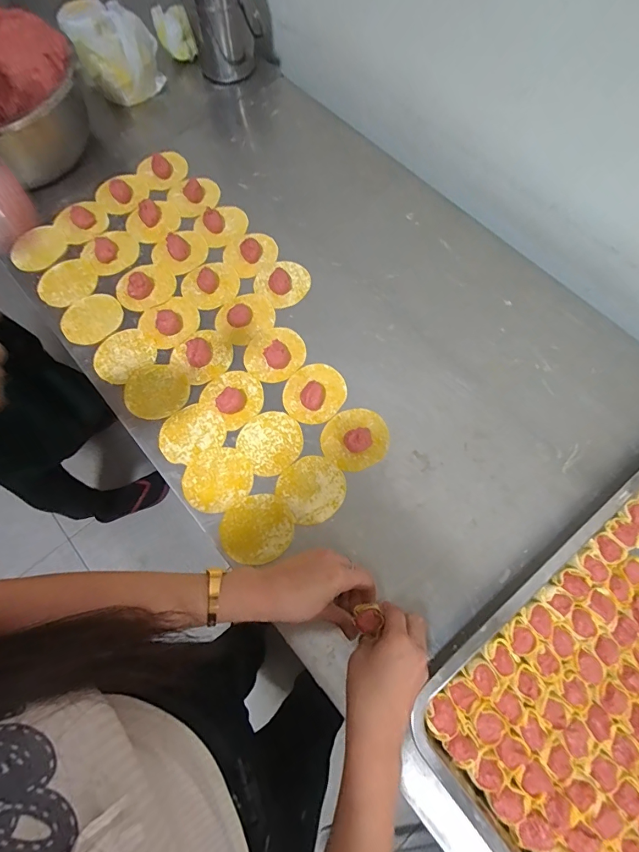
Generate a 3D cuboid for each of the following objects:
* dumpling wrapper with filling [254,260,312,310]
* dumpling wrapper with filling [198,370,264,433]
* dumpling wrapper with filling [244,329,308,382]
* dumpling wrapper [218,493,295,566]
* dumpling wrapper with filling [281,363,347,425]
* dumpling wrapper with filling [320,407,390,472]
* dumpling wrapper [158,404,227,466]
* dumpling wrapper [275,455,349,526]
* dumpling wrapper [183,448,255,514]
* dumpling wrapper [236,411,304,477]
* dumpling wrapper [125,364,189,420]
[{"bbox_3d":[-0.054,-0.217,0.617,0.077,0.013,0.073,-43,76,-13],"label":"dumpling wrapper with filling"},{"bbox_3d":[-0.113,-0.041,0.551,0.074,0.021,0.078,0,71,0],"label":"dumpling wrapper with filling"},{"bbox_3d":[-0.063,-0.104,0.570,0.085,0.023,0.079,0,71,0],"label":"dumpling wrapper with filling"},{"bbox_3d":[-0.075,0.124,0.494,0.085,0.004,0.077,-27,73,-9],"label":"dumpling wrapper"},{"bbox_3d":[-0.006,-0.048,0.547,0.087,0.024,0.080,0,71,0],"label":"dumpling wrapper with filling"},{"bbox_3d":[0.047,0.014,0.522,0.078,0.021,0.085,0,71,0],"label":"dumpling wrapper with filling"},{"bbox_3d":[-0.168,0.008,0.541,0.085,0.004,0.070,-31,74,-10],"label":"dumpling wrapper"},{"bbox_3d":[-0.009,0.077,0.509,0.079,0.004,0.078,0,71,0],"label":"dumpling wrapper"},{"bbox_3d":[-0.127,0.067,0.519,0.084,0.004,0.077,0,71,0],"label":"dumpling wrapper"},{"bbox_3d":[-0.062,0.020,0.535,0.079,0.004,0.078,0,71,0],"label":"dumpling wrapper"},{"bbox_3d":[-0.221,-0.048,0.563,0.085,0.006,0.078,0,71,0],"label":"dumpling wrapper"}]

